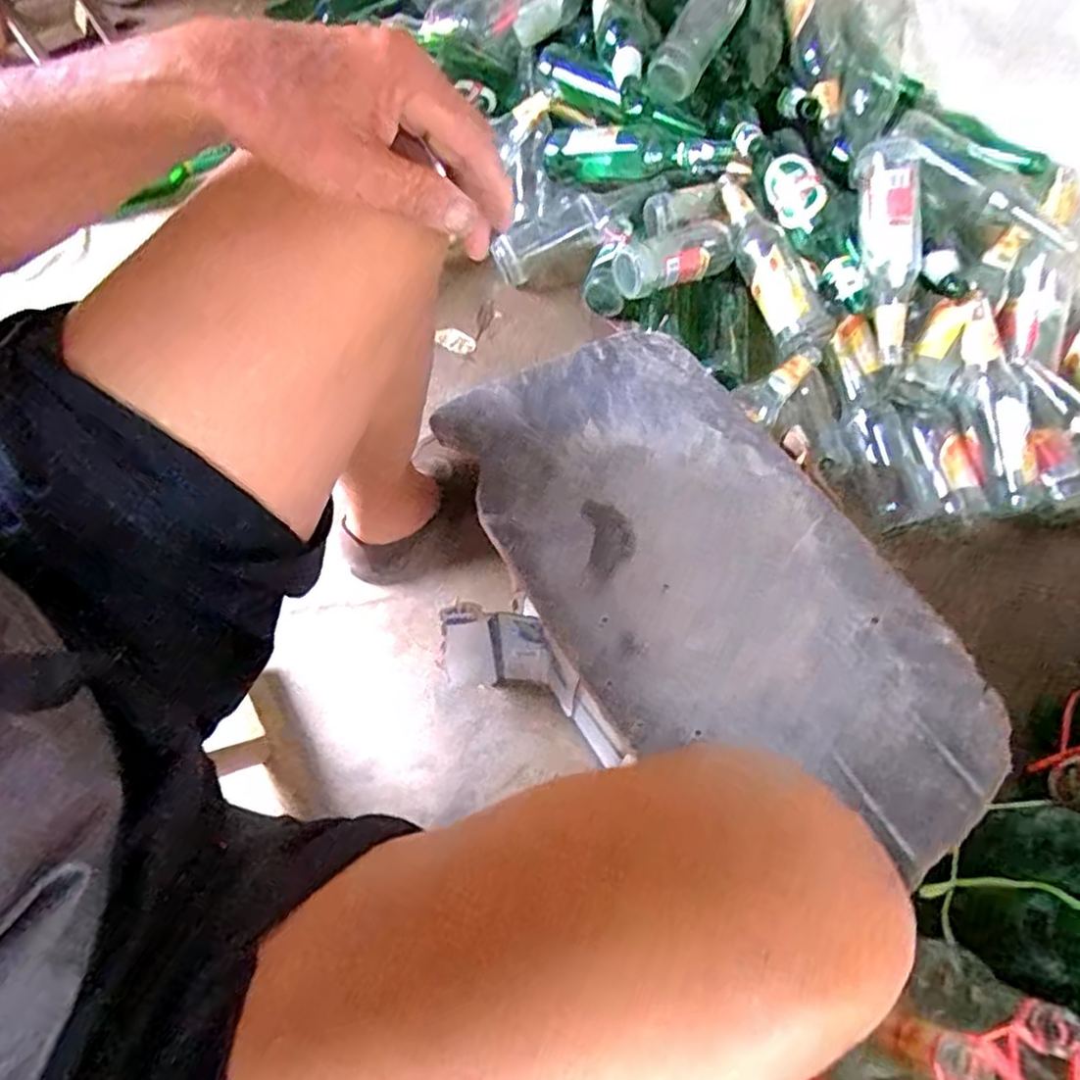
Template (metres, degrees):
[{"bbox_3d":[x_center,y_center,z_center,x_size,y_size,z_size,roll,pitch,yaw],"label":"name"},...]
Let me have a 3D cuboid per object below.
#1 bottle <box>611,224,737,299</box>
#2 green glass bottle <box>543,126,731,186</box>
[{"bbox_3d":[0.182,-0.384,0.938,0.158,0.063,0.076,-26,69,-14],"label":"bottle"},{"bbox_3d":[0.130,-0.544,0.974,0.274,0.075,0.074,20,65,31],"label":"green glass bottle"}]

